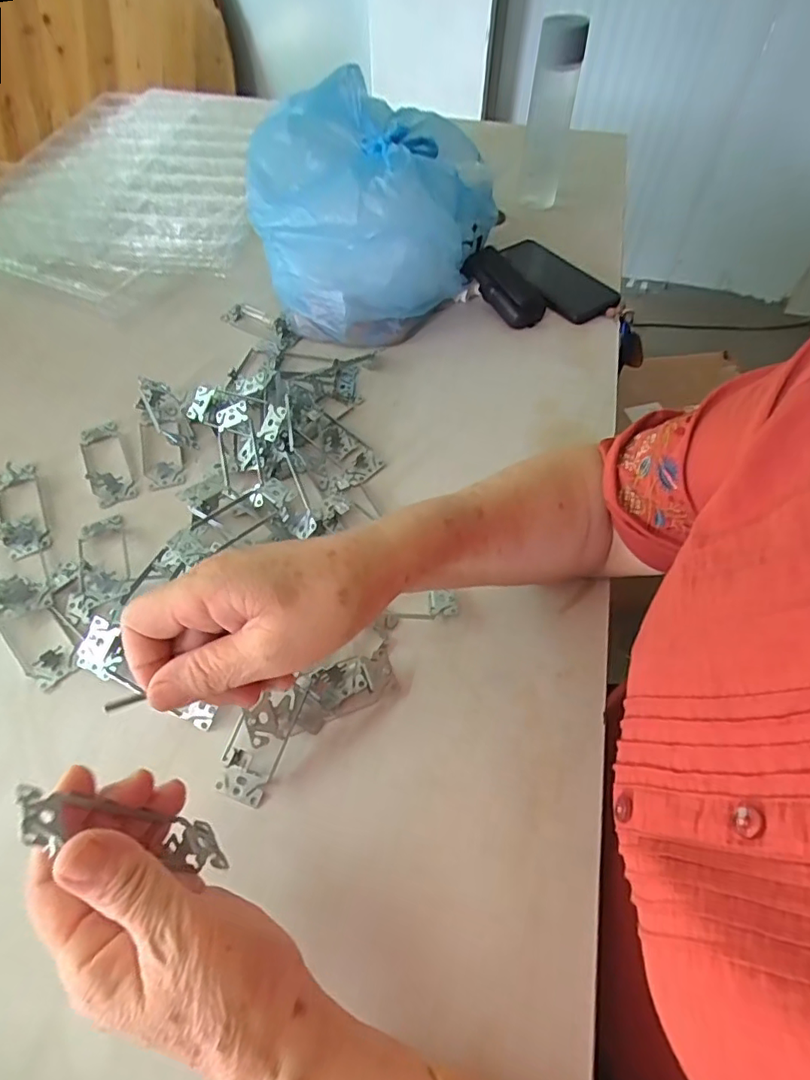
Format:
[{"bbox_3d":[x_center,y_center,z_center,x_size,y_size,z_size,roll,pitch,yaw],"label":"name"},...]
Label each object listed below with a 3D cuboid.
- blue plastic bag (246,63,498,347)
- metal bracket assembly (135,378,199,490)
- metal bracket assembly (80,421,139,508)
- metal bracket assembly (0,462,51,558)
[{"bbox_3d":[-0.039,-0.364,0.615,0.218,0.178,0.243,23,57,14],"label":"blue plastic bag"},{"bbox_3d":[-0.232,-0.108,0.528,0.051,0.022,0.127,-14,56,-12],"label":"metal bracket assembly"},{"bbox_3d":[-0.280,-0.078,0.511,0.036,0.016,0.106,-23,58,-17],"label":"metal bracket assembly"},{"bbox_3d":[-0.341,-0.030,0.479,0.040,0.019,0.104,-23,58,-17],"label":"metal bracket assembly"}]

